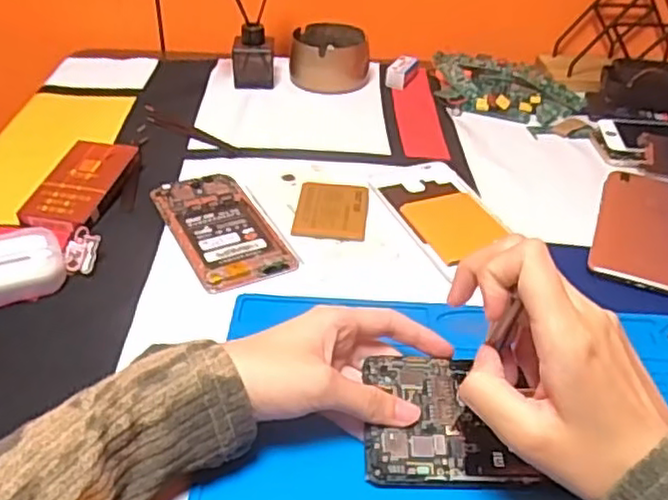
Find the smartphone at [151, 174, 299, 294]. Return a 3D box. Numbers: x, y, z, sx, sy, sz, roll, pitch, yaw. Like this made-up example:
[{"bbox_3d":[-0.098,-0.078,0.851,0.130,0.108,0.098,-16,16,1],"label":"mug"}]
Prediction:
[{"bbox_3d":[-0.088,-0.019,0.525,0.069,0.005,0.140,-18,42,-23],"label":"smartphone"}]

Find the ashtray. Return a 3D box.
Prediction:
[{"bbox_3d":[-0.005,-0.213,0.760,0.084,0.045,0.088,0,38,-2],"label":"ashtray"}]

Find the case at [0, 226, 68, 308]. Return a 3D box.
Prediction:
[{"bbox_3d":[-0.218,0.011,0.468,0.064,0.030,0.050,-19,43,-25],"label":"case"}]

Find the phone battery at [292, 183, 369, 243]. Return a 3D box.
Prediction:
[{"bbox_3d":[-0.002,-0.031,0.540,0.055,0.009,0.066,4,38,3],"label":"phone battery"}]

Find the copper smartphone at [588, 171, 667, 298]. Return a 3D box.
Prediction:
[{"bbox_3d":[0.246,-0.018,0.541,0.075,0.006,0.158,15,40,17],"label":"copper smartphone"}]

